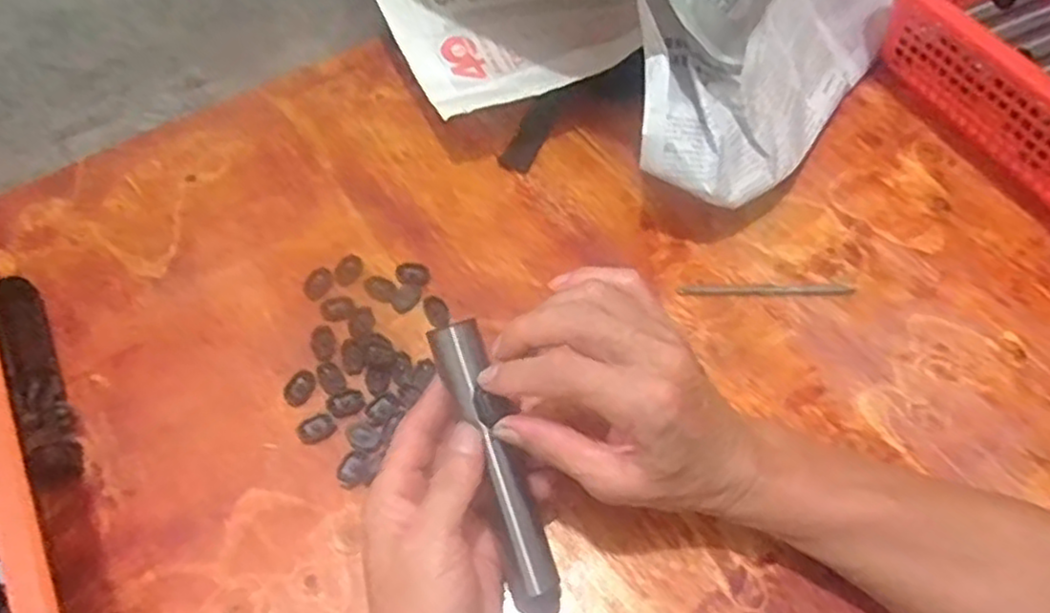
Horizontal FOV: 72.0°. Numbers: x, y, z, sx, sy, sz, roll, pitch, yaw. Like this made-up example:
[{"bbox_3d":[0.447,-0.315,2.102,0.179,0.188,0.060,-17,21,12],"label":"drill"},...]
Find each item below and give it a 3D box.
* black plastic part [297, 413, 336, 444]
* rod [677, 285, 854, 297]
[{"bbox_3d":[-0.122,0.072,0.423,0.021,0.007,0.013,-26,61,-17],"label":"black plastic part"},{"bbox_3d":[0.162,-0.011,0.486,0.115,0.004,0.009,1,57,-1],"label":"rod"}]

